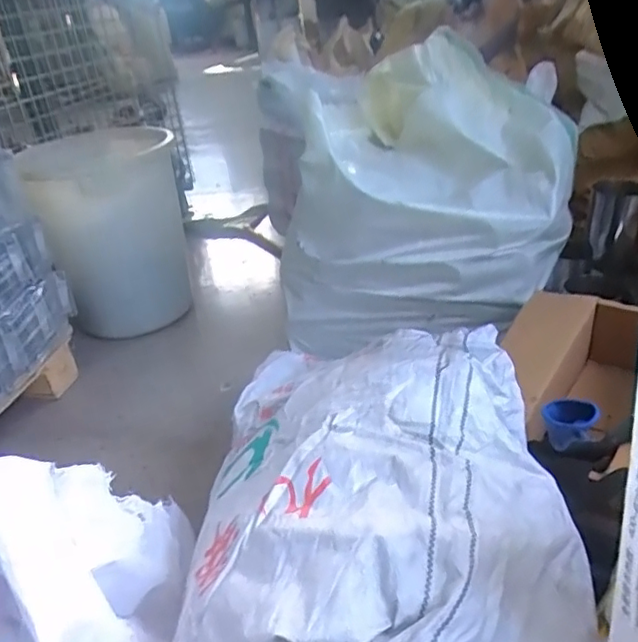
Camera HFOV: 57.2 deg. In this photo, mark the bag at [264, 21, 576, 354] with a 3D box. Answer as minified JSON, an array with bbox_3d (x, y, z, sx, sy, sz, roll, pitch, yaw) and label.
[{"bbox_3d":[0.198,-0.238,1.149,0.524,0.485,0.316,-4,31,5],"label":"bag"}]

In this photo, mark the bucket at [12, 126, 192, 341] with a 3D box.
[{"bbox_3d":[-0.535,-0.225,1.567,0.376,0.478,0.448,-11,31,-6],"label":"bucket"}]

